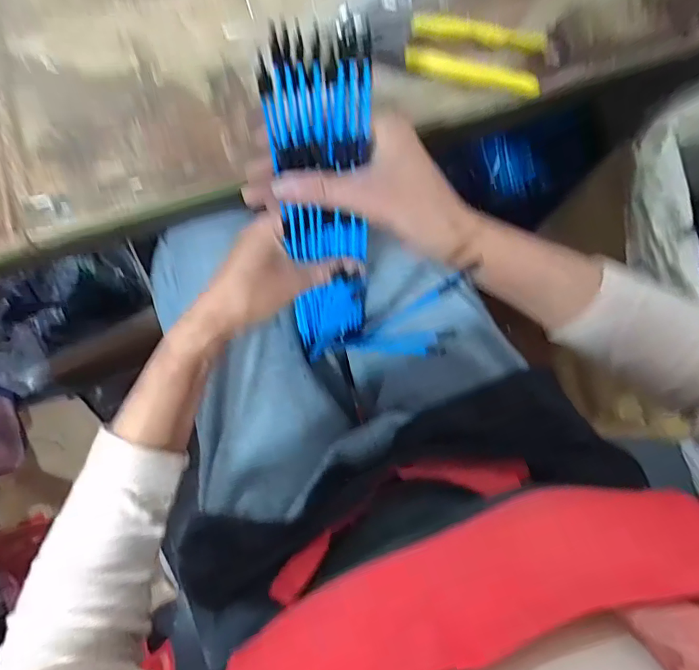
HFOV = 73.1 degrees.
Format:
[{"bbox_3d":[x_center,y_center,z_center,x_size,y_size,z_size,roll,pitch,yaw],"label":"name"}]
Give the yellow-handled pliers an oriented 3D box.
[{"bbox_3d":[0.084,-0.235,0.381,0.144,0.017,0.052,15,79,3],"label":"yellow-handled pliers"}]

